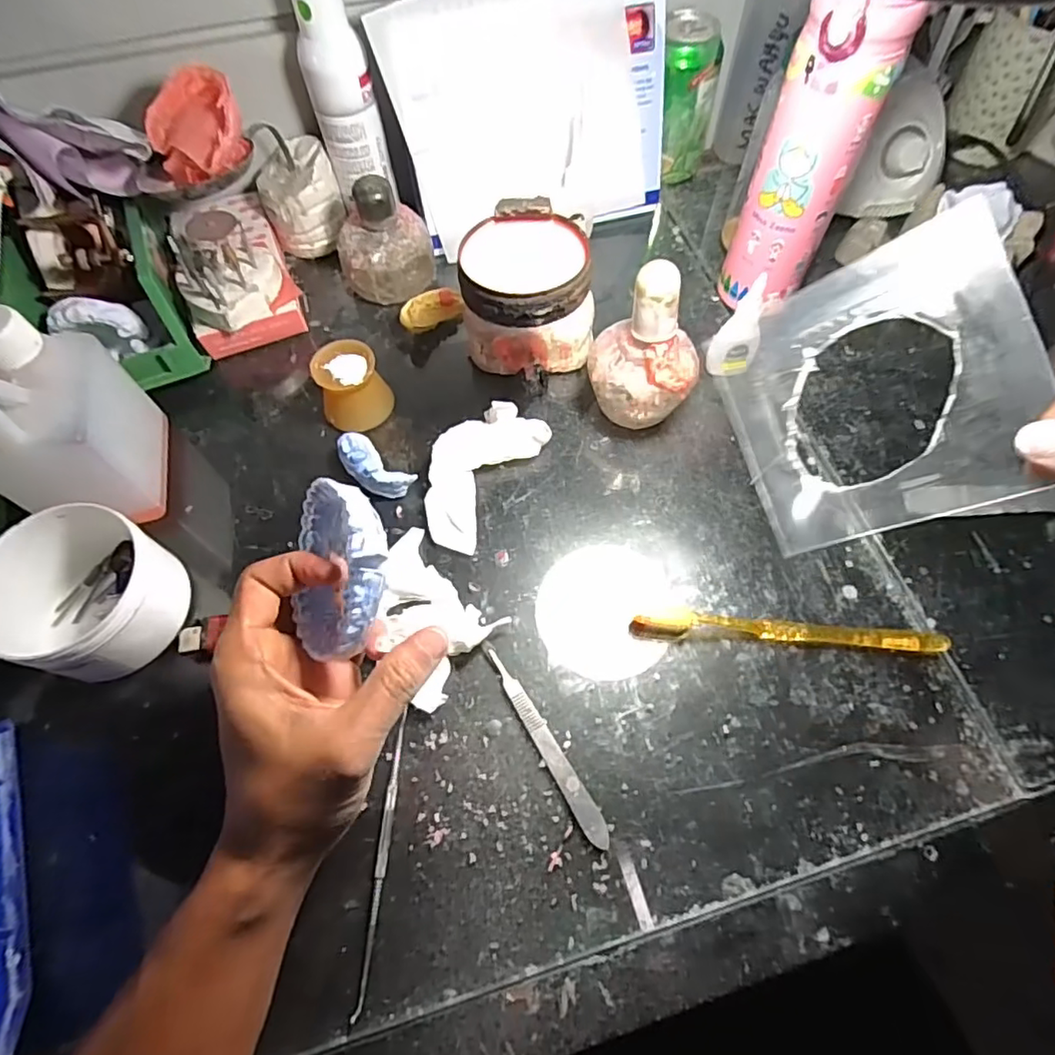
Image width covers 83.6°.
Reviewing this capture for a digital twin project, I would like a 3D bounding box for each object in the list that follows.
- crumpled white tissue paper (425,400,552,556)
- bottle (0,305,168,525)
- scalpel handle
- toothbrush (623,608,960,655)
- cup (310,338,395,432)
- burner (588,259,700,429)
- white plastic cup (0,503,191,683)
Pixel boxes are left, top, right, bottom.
[{"bbox_3d":[-0.037,-0.039,0.409,0.059,0.029,0.107,26,67,13],"label":"crumpled white tissue paper"},{"bbox_3d":[-0.286,-0.064,0.362,0.062,0.114,0.096,-9,64,-3],"label":"bottle"},{"bbox_3d":[0.010,0.124,0.338,0.014,0.005,0.120,-28,66,-12],"label":"scalpel handle"},{"bbox_3d":[0.159,0.064,0.363,0.186,0.011,0.015,3,64,3],"label":"toothbrush"},{"bbox_3d":[-0.127,-0.101,0.431,0.048,0.053,0.048,0,63,1],"label":"cup"},{"bbox_3d":[0.078,-0.113,0.395,0.069,0.118,0.059,13,64,7],"label":"burner"},{"bbox_3d":[-0.260,0.042,0.352,0.091,0.061,0.084,0,63,1],"label":"white plastic cup"}]

